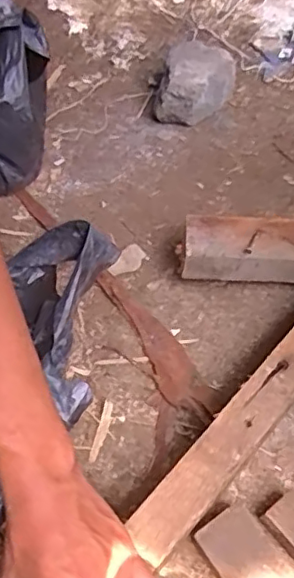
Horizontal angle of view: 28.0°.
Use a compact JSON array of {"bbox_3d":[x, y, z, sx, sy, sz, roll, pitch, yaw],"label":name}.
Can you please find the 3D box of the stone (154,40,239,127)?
[{"bbox_3d":[0.060,-0.259,0.750,0.090,0.072,0.098,15,59,11],"label":"stone"}]

